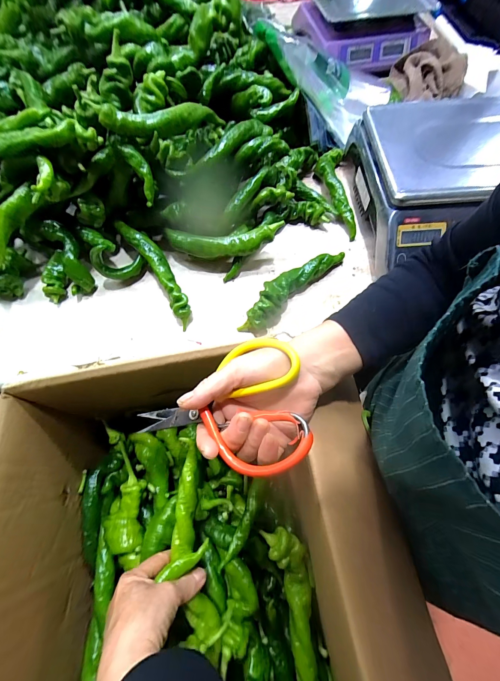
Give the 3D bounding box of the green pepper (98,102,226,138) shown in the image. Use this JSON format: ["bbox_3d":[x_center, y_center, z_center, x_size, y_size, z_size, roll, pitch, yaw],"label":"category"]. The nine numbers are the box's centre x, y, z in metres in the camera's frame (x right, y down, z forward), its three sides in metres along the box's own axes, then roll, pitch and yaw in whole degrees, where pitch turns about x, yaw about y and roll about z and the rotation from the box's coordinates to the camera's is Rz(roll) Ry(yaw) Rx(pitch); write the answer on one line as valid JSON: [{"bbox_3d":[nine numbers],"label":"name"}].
[{"bbox_3d":[-0.112,-0.320,0.410,0.198,0.039,0.029,-30,69,-29],"label":"green pepper"}]

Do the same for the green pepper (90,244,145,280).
[{"bbox_3d":[-0.214,-0.126,0.470,0.072,0.080,0.026,-23,68,-10],"label":"green pepper"}]

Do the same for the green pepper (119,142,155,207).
[{"bbox_3d":[-0.153,-0.235,0.401,0.024,0.017,0.079,-29,108,-12],"label":"green pepper"}]

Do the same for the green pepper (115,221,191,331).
[{"bbox_3d":[-0.153,-0.118,0.478,0.038,0.063,0.199,-33,70,-14],"label":"green pepper"}]

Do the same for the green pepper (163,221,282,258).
[{"bbox_3d":[-0.045,-0.169,0.476,0.191,0.037,0.049,-2,66,-1],"label":"green pepper"}]

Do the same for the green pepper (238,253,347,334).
[{"bbox_3d":[0.068,-0.092,0.473,0.216,0.042,0.047,-42,73,-17],"label":"green pepper"}]

